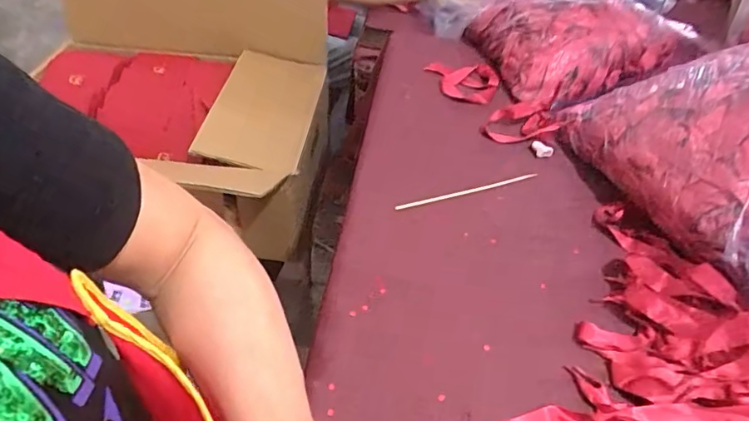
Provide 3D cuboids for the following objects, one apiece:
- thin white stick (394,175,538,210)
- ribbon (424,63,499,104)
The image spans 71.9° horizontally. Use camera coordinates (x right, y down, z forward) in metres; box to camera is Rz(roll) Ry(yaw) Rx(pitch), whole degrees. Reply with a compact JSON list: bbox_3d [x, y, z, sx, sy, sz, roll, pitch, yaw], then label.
[{"bbox_3d":[0.116,-0.024,0.634,0.191,0.004,0.009,-13,48,-17],"label":"thin white stick"},{"bbox_3d":[0.129,-0.196,0.780,0.111,0.022,0.077,15,46,10],"label":"ribbon"}]

